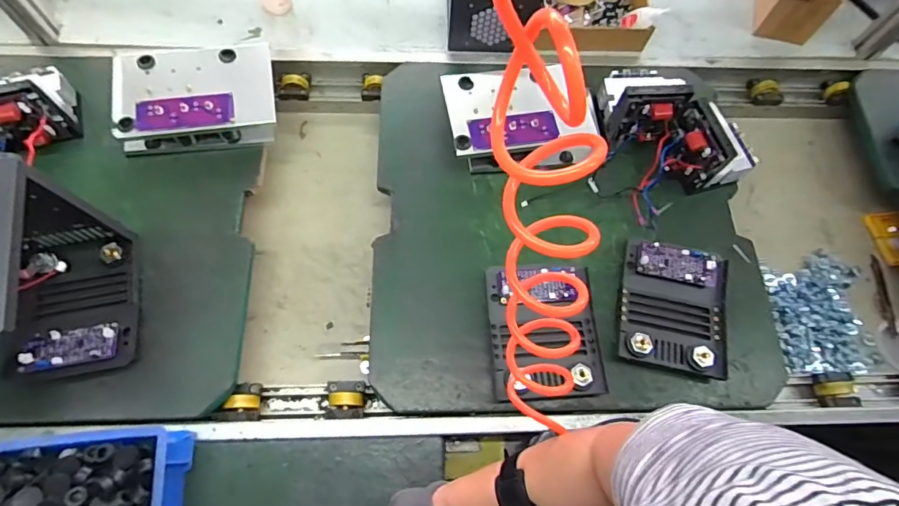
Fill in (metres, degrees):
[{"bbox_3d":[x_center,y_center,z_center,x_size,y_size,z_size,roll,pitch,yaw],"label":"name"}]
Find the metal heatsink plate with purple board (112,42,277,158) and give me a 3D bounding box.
[{"bbox_3d":[-0.392,-0.242,0.774,0.236,0.073,0.156,-10,69,-7],"label":"metal heatsink plate with purple board"}]

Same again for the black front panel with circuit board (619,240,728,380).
[{"bbox_3d":[0.324,0.076,0.701,0.148,0.031,0.173,11,68,1],"label":"black front panel with circuit board"}]

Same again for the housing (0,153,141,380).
[{"bbox_3d":[-0.487,0.033,0.560,0.144,0.238,0.203,-9,69,-7],"label":"housing"}]

